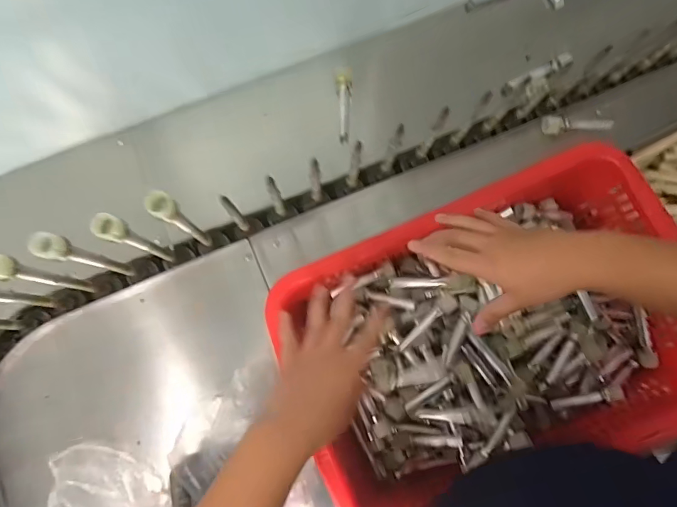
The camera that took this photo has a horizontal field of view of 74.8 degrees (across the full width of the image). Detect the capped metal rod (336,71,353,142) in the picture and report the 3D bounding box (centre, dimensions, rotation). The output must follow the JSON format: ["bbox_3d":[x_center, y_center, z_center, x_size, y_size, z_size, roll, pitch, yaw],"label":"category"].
[{"bbox_3d":[0.008,-0.209,0.636,0.021,0.012,0.094,-1,109,-1],"label":"capped metal rod"}]

